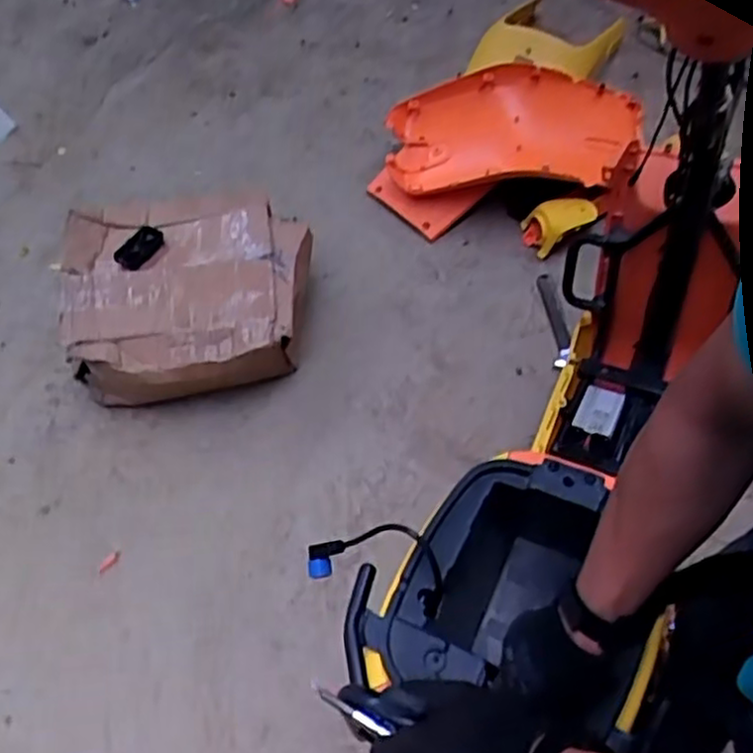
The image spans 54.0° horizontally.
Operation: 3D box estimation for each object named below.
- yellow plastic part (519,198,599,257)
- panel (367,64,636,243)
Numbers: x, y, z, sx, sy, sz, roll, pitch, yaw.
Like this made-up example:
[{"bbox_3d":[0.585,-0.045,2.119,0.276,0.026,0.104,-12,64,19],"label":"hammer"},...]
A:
[{"bbox_3d":[0.440,-0.378,1.793,0.168,0.066,0.110,-30,63,-15],"label":"yellow plastic part"},{"bbox_3d":[0.335,-0.581,1.840,0.691,0.187,0.348,-10,60,-4],"label":"panel"}]

